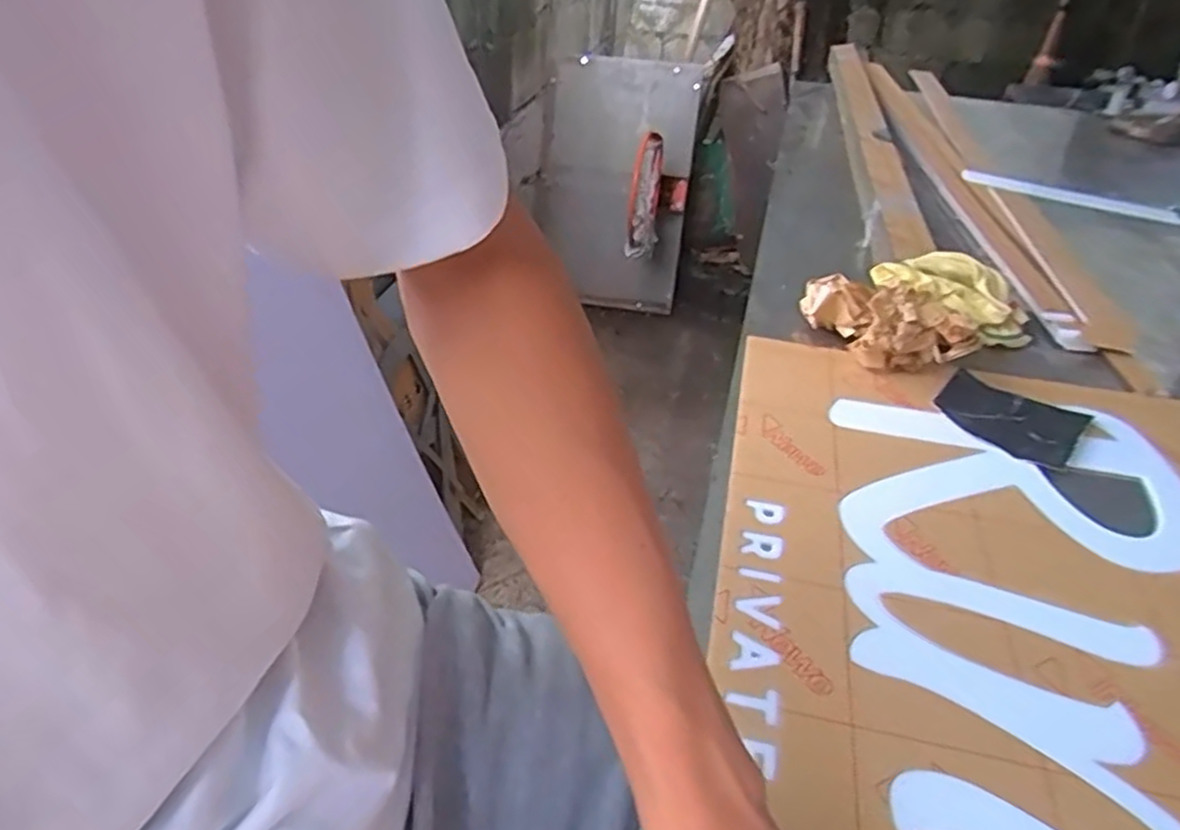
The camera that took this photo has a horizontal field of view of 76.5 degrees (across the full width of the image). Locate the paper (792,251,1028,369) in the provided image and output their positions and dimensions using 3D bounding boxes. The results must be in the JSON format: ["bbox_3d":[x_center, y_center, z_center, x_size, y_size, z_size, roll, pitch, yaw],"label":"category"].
[{"bbox_3d":[0.336,-0.118,0.772,0.212,0.074,0.182,-27,46,-35],"label":"paper"}]

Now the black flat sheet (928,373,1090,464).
[{"bbox_3d":[0.371,-0.001,0.665,0.112,0.018,0.104,31,44,30],"label":"black flat sheet"}]

